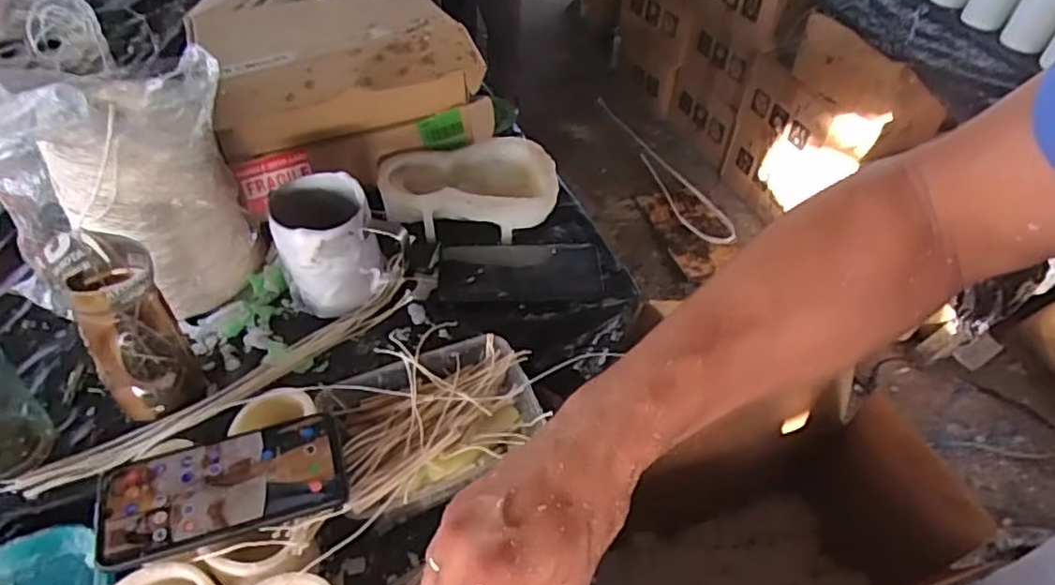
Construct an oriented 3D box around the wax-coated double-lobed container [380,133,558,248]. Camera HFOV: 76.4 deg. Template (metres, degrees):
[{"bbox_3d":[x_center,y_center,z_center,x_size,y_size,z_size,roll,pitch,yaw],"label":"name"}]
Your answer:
[{"bbox_3d":[-0.063,-0.114,0.713,0.181,0.048,0.108,-3,48,-6],"label":"wax-coated double-lobed container"}]

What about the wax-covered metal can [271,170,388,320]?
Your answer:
[{"bbox_3d":[-0.178,-0.047,0.602,0.081,0.104,0.086,2,47,-2],"label":"wax-covered metal can"}]

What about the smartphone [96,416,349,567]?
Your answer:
[{"bbox_3d":[-0.208,0.132,0.460,0.155,0.006,0.075,-12,52,-15],"label":"smartphone"}]

